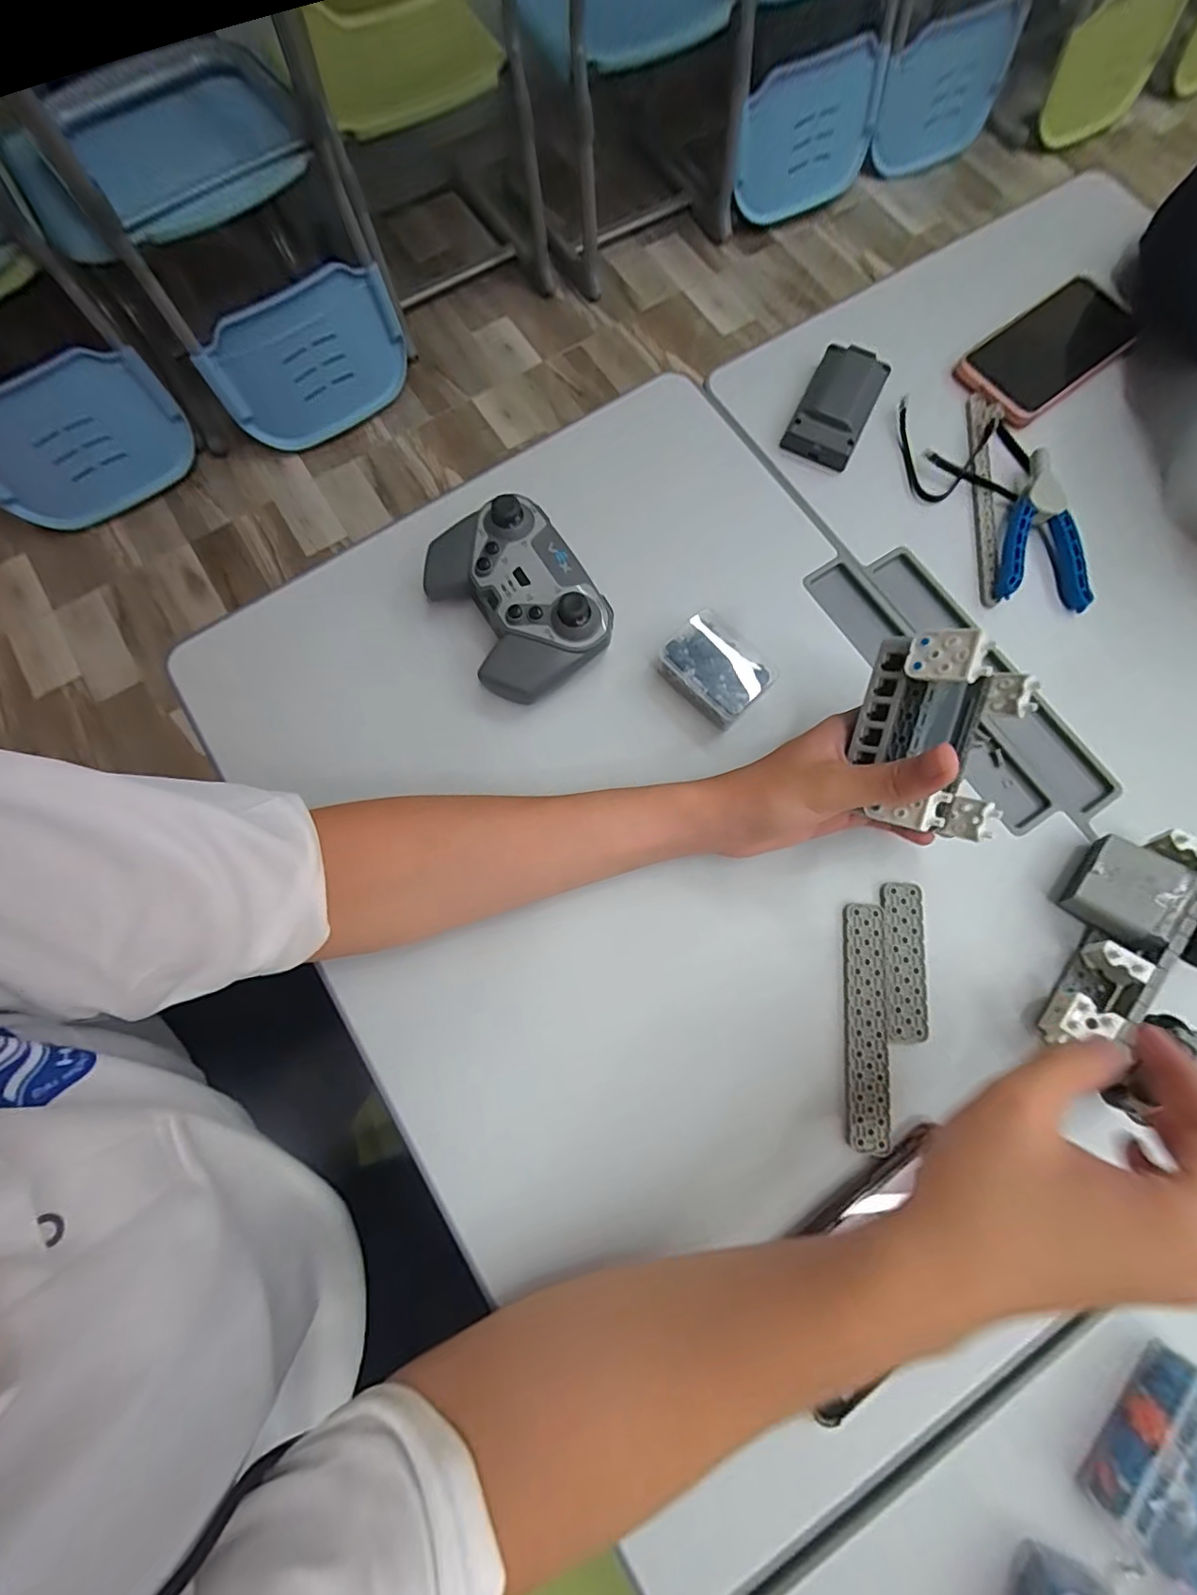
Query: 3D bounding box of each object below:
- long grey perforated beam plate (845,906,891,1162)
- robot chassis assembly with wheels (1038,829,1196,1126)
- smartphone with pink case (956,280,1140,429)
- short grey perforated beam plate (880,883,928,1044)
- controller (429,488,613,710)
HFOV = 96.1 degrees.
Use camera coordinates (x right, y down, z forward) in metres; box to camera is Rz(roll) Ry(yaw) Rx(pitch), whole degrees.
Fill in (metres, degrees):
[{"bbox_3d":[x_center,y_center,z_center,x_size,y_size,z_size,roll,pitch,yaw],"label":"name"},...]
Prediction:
[{"bbox_3d":[0.174,0.147,0.348,0.025,0.004,0.149,5,79,1],"label":"long grey perforated beam plate"},{"bbox_3d":[0.327,0.098,0.323,0.077,0.054,0.163,28,80,6],"label":"robot chassis assembly with wheels"},{"bbox_3d":[0.389,-0.384,0.464,0.165,0.009,0.082,-37,81,-7],"label":"smartphone with pink case"},{"bbox_3d":[0.202,0.108,0.355,0.026,0.004,0.100,3,79,1],"label":"short grey perforated beam plate"},{"bbox_3d":[-0.059,-0.143,0.389,0.097,0.056,0.136,-32,80,-6],"label":"controller"}]

